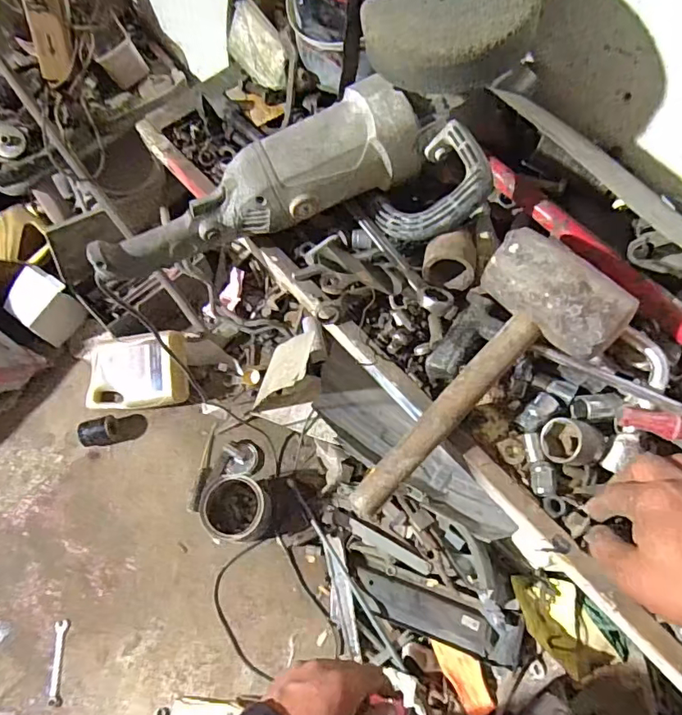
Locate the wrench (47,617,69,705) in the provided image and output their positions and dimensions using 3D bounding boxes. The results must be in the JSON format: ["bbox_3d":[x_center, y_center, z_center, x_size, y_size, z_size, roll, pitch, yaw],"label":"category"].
[{"bbox_3d":[-0.705,0.756,1.253,0.028,0.013,0.184,-3,67,-1],"label":"wrench"}]

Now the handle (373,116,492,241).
[{"bbox_3d":[0.095,-0.157,0.498,0.032,0.120,0.082,0,54,-48],"label":"handle"}]

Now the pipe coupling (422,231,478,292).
[{"bbox_3d":[0.108,-0.100,0.492,0.050,0.042,0.055,13,68,6],"label":"pipe coupling"}]

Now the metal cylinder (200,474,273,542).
[{"bbox_3d":[-0.265,0.394,1.309,0.179,0.137,0.155,0,67,1],"label":"metal cylinder"}]

